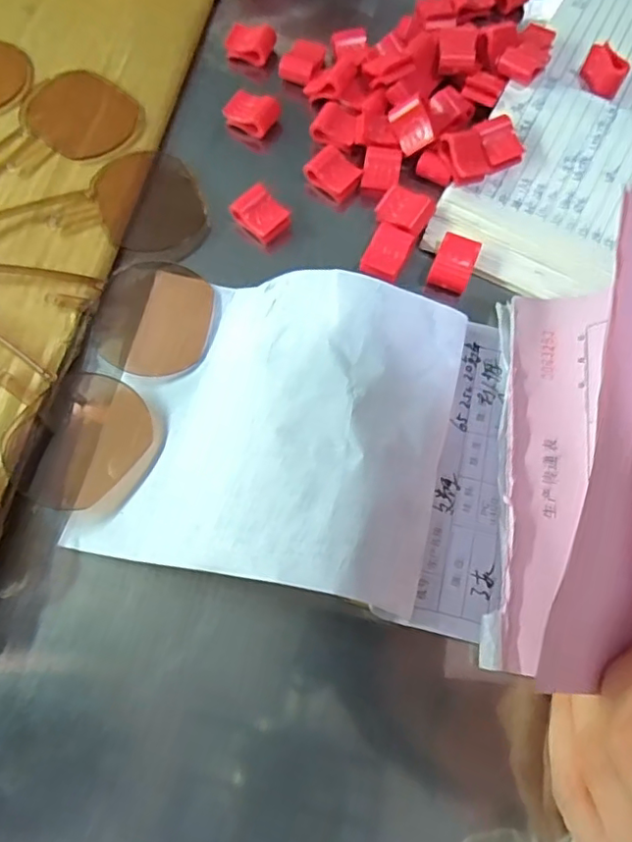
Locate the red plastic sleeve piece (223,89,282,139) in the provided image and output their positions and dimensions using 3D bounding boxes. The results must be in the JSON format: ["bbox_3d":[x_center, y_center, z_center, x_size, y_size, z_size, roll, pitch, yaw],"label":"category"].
[{"bbox_3d":[-0.036,-0.177,0.335,0.030,0.014,0.021,31,73,10],"label":"red plastic sleeve piece"}]

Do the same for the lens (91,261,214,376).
[{"bbox_3d":[-0.082,-0.053,0.293,0.056,0.006,0.061,0,70,-1],"label":"lens"}]

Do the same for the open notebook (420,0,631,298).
[{"bbox_3d":[0.190,-0.160,0.327,0.169,0.017,0.245,27,72,9],"label":"open notebook"}]

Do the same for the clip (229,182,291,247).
[{"bbox_3d":[-0.029,-0.110,0.313,0.028,0.013,0.025,40,75,12],"label":"clip"}]

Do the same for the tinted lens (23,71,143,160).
[{"bbox_3d":[-0.130,-0.173,0.324,0.061,0.004,0.054,28,73,9],"label":"tinted lens"}]

